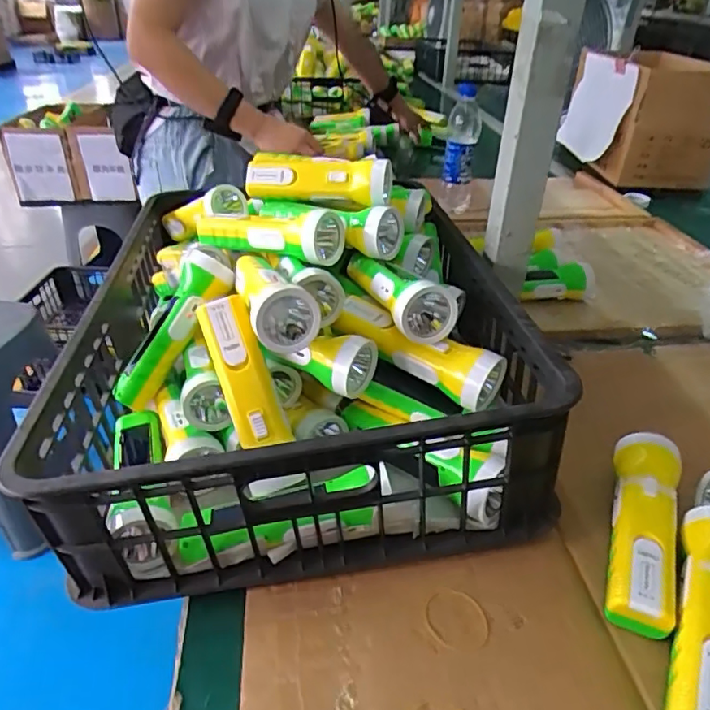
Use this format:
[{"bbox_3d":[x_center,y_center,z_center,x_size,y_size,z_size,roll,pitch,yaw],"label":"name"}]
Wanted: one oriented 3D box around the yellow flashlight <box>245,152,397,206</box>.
[{"bbox_3d":[-0.048,-0.202,0.638,0.181,0.048,0.054,15,37,19],"label":"yellow flashlight"}]

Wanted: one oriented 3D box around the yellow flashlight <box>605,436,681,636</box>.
[{"bbox_3d":[0.225,0.133,0.436,0.049,0.048,0.168,14,37,20],"label":"yellow flashlight"}]

